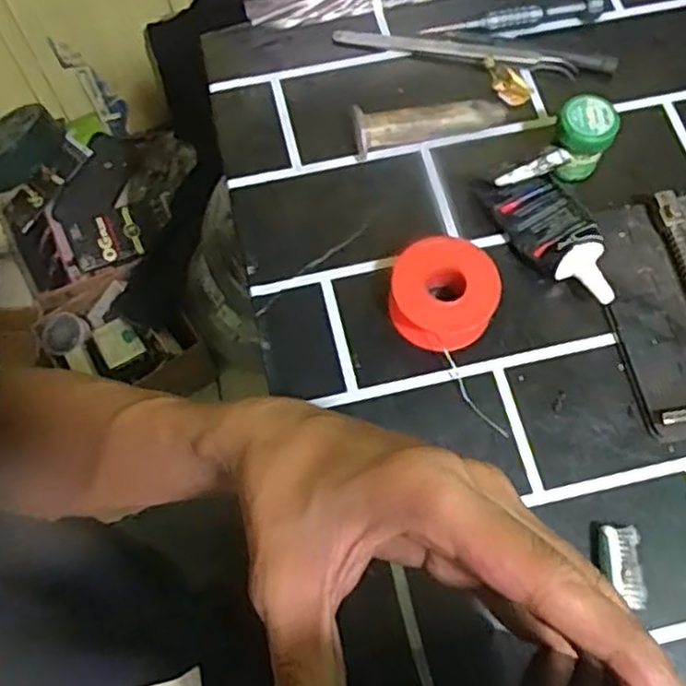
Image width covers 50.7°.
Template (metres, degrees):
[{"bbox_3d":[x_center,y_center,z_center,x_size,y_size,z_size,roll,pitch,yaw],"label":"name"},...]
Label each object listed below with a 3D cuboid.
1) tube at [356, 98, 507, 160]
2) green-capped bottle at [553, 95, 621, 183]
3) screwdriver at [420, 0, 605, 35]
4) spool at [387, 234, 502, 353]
[{"bbox_3d":[0.051,-0.130,0.425,0.090,0.022,0.020,-13,69,-4],"label":"tube"},{"bbox_3d":[0.132,-0.112,0.404,0.030,0.043,0.032,0,68,1],"label":"green-capped bottle"},{"bbox_3d":[0.108,-0.203,0.455,0.114,0.016,0.012,-11,69,-3],"label":"screwdriver"},{"bbox_3d":[0.051,-0.025,0.374,0.053,0.029,0.052,0,68,1],"label":"spool"}]

